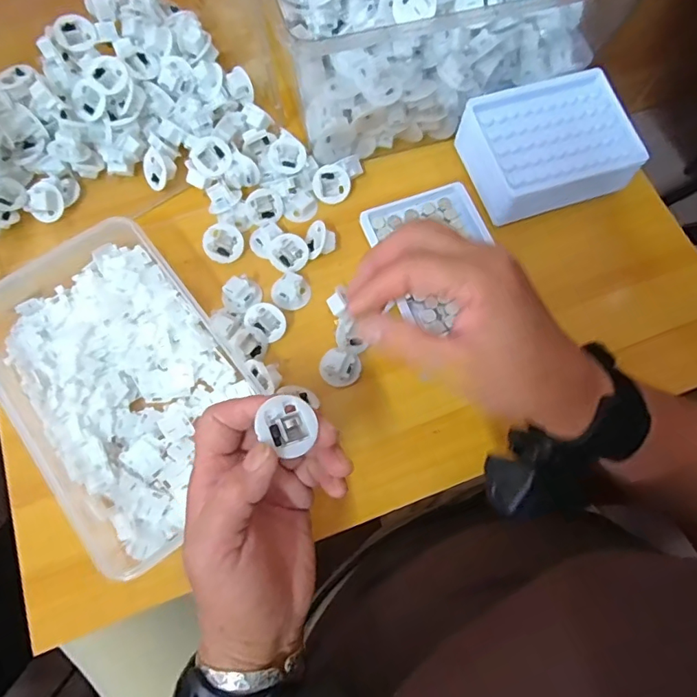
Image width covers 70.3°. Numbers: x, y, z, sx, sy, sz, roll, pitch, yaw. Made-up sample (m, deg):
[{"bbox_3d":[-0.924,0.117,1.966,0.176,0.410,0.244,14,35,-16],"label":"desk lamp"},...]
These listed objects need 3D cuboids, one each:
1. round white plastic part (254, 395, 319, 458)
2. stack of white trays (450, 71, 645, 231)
[{"bbox_3d":[-0.033,0.041,0.264,0.029,0.017,0.029,10,61,-19],"label":"round white plastic part"},{"bbox_3d":[0.176,-0.174,0.432,0.132,0.042,0.105,-15,73,-7],"label":"stack of white trays"}]

